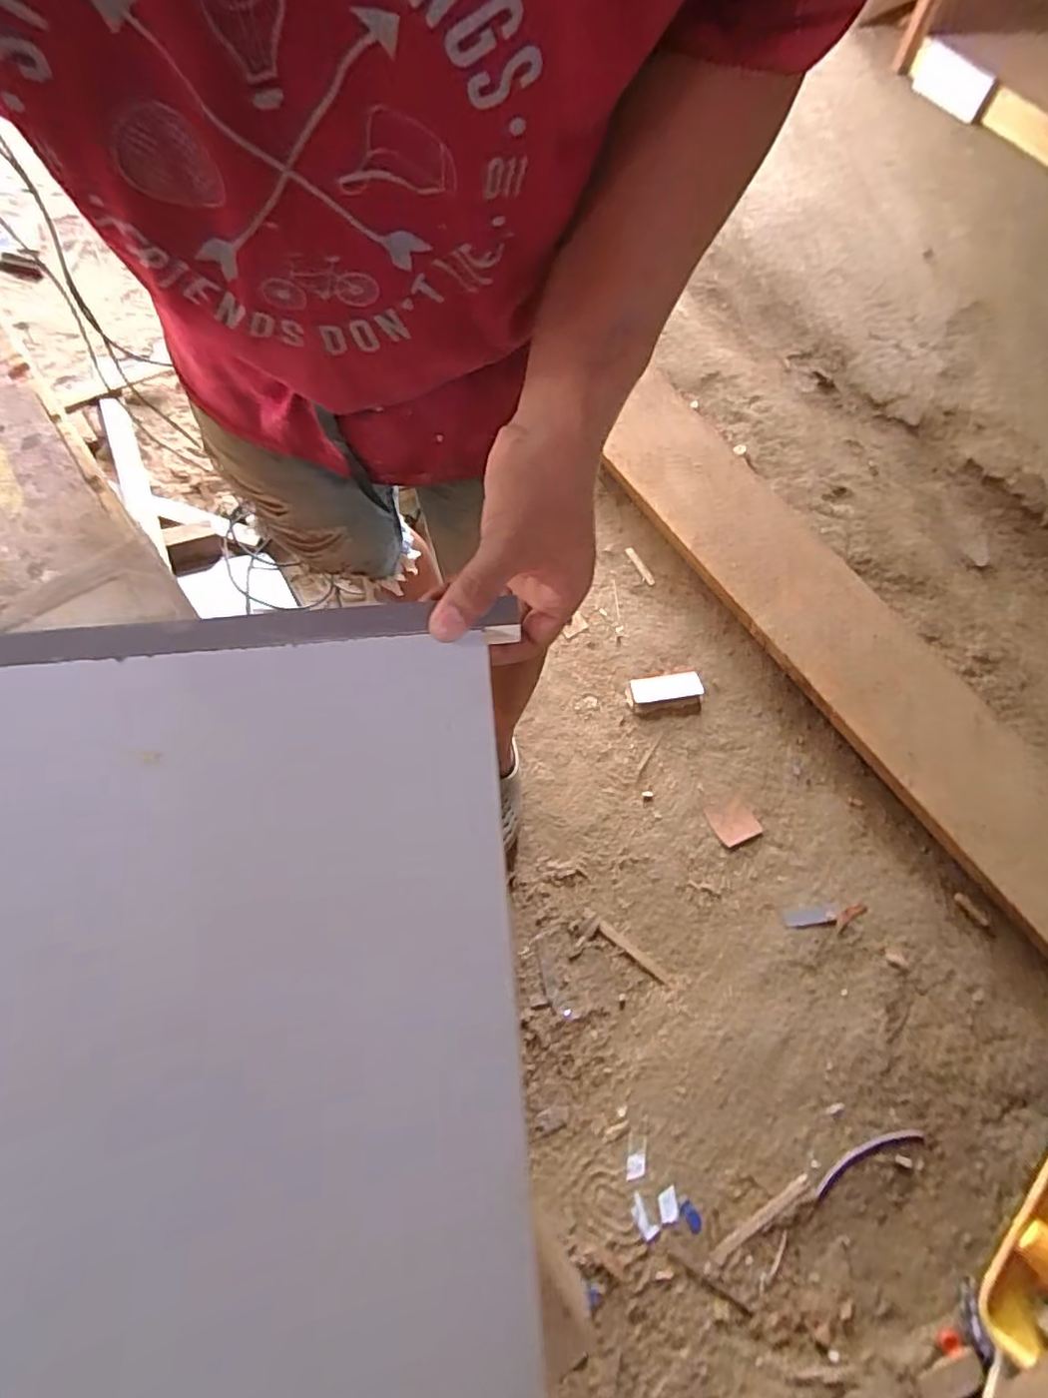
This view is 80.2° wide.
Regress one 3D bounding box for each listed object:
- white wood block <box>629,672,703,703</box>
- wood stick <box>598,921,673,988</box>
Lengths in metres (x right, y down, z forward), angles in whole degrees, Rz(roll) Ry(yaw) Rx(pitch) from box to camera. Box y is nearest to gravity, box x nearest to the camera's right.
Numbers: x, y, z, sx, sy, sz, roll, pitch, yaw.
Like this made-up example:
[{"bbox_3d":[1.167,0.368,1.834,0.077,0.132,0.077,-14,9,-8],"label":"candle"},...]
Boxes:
[{"bbox_3d":[0.299,-0.026,1.311,0.145,0.016,0.056,-7,71,-2],"label":"white wood block"},{"bbox_3d":[0.202,0.462,1.127,0.163,0.005,0.018,36,75,12],"label":"wood stick"}]

